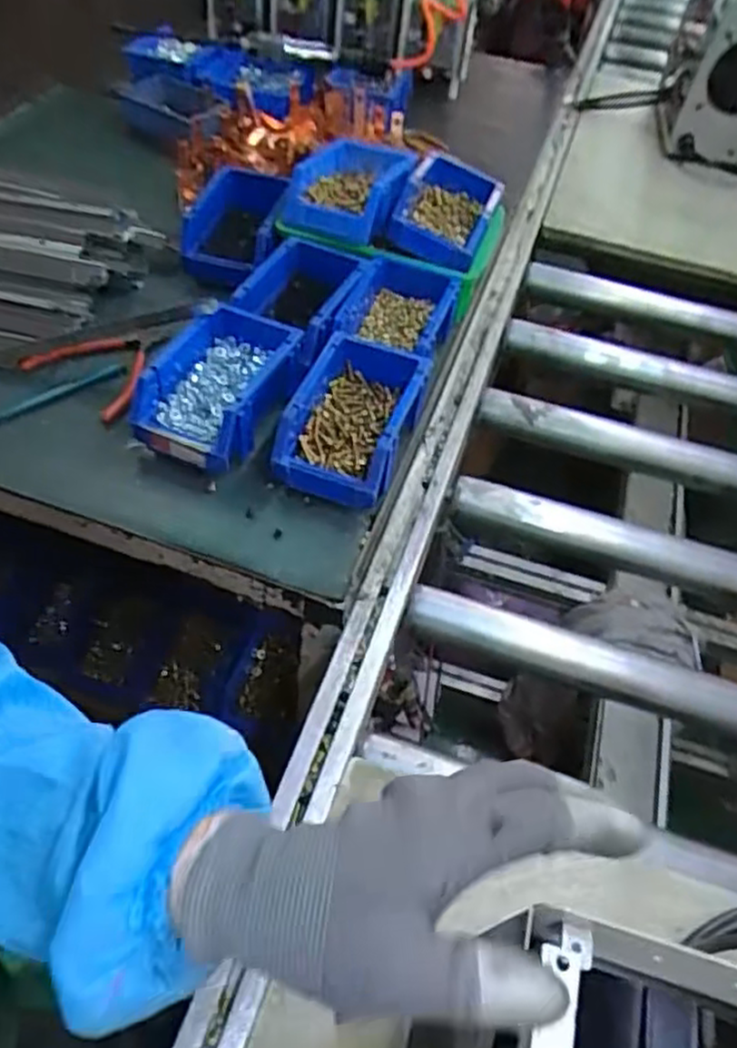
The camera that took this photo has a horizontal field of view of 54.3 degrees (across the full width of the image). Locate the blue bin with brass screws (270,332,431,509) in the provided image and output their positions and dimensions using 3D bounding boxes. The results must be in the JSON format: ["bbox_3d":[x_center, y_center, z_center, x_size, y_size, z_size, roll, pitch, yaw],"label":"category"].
[{"bbox_3d":[-0.012,-0.100,0.696,0.107,0.077,0.172,20,51,8],"label":"blue bin with brass screws"}]

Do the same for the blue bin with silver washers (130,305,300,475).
[{"bbox_3d":[-0.149,-0.133,0.712,0.114,0.080,0.167,21,51,9],"label":"blue bin with silver washers"}]

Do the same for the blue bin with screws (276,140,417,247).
[{"bbox_3d":[-0.028,-0.389,0.846,0.148,0.069,0.127,9,51,-1],"label":"blue bin with screws"}]

